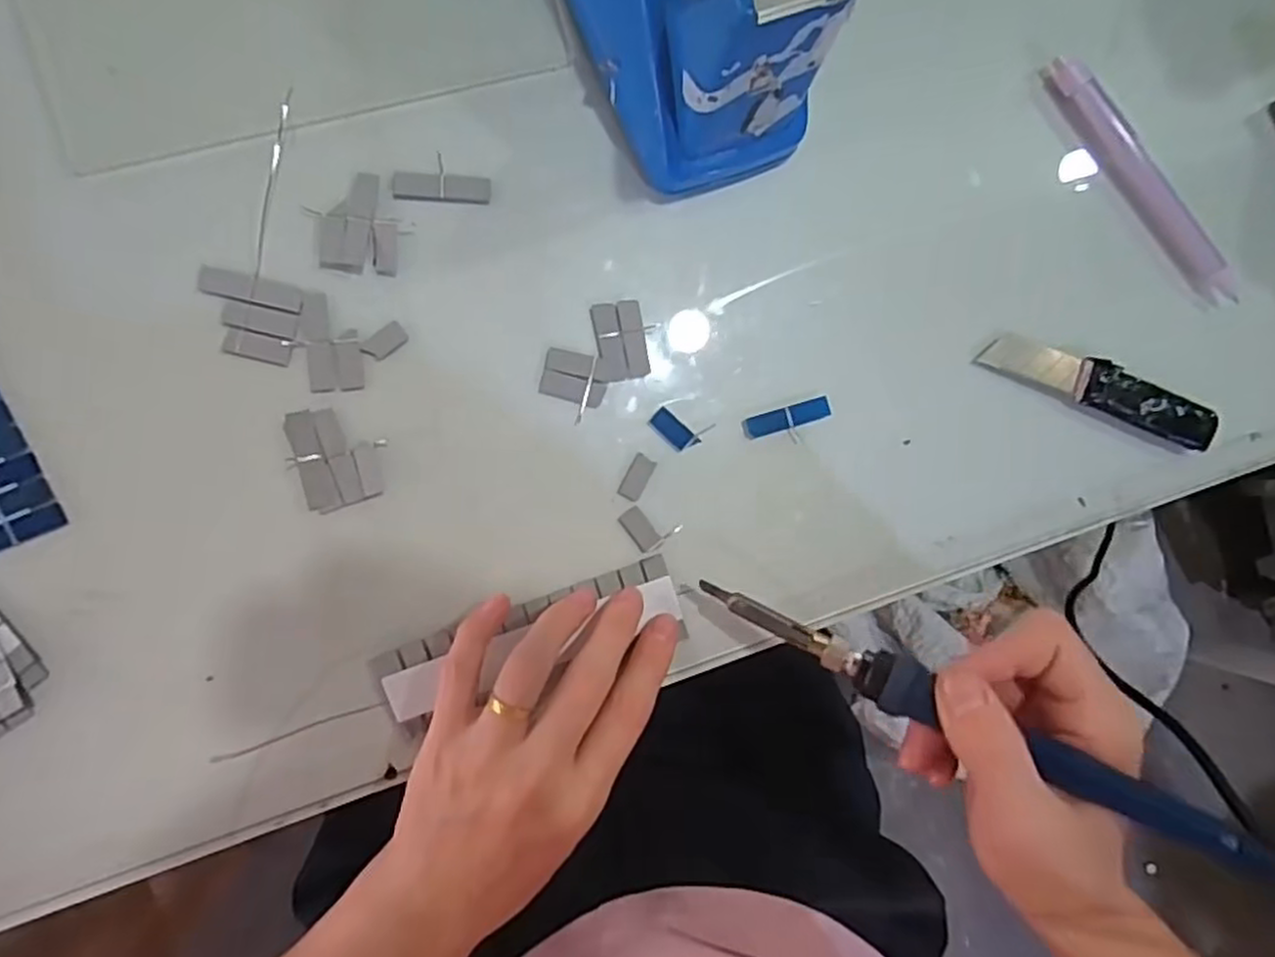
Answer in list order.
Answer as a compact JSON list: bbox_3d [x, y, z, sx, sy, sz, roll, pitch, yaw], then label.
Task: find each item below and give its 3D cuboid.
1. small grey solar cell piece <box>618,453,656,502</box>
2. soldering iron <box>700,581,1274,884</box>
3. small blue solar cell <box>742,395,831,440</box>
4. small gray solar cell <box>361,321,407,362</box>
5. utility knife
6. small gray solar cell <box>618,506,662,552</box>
[{"bbox_3d":[0.000,0.000,0.310,0.010,0.004,0.020,28,87,-8],"label":"small grey solar cell piece"},{"bbox_3d":[0.118,0.085,0.260,0.205,0.016,0.019,23,88,17],"label":"soldering iron"},{"bbox_3d":[0.067,-0.027,0.318,0.040,0.004,0.010,-16,93,-8],"label":"small blue solar cell"},{"bbox_3d":[-0.103,-0.055,0.292,0.018,0.004,0.009,-41,96,-6],"label":"small gray solar cell"},{"bbox_3d":[0.217,-0.042,0.336,0.114,0.014,0.025,18,89,-8],"label":"utility knife"},{"bbox_3d":[0.002,0.022,0.310,0.011,0.004,0.019,-36,96,-6],"label":"small gray solar cell"}]

